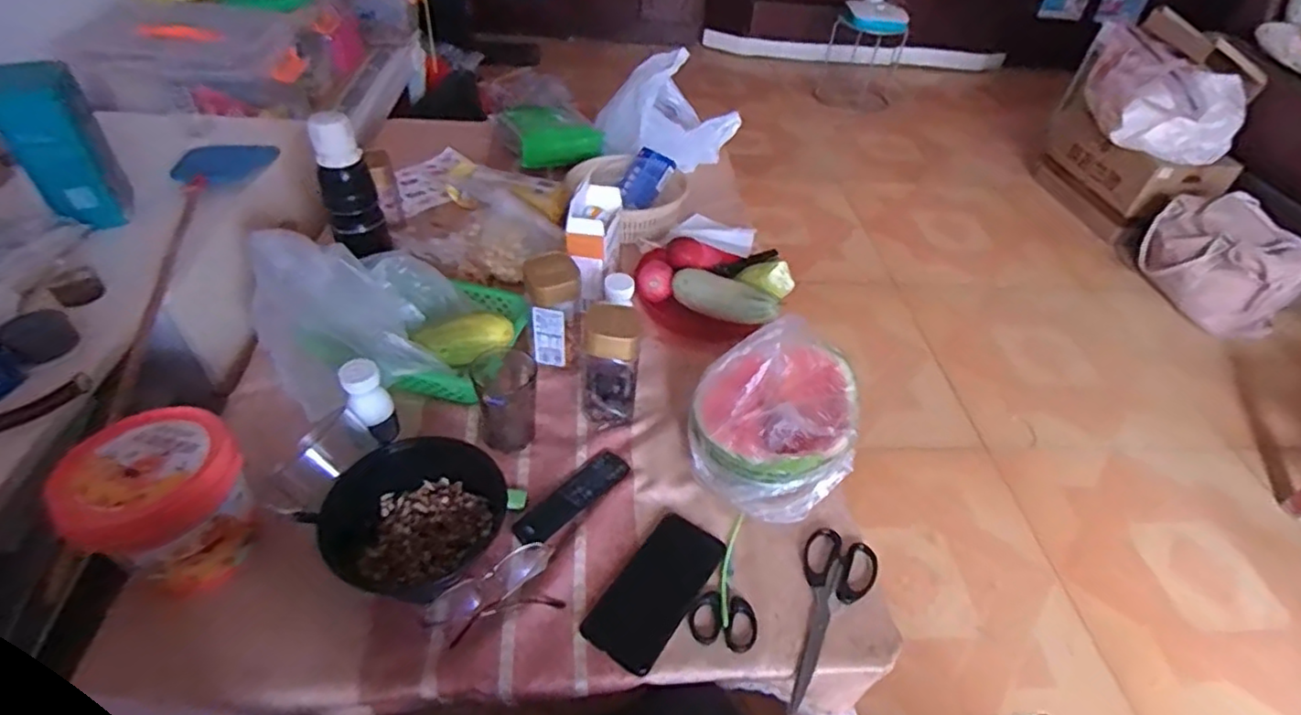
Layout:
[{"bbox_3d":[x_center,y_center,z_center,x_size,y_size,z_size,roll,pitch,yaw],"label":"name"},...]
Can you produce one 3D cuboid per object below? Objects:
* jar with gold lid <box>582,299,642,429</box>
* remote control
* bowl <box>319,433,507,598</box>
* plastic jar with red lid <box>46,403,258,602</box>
[{"bbox_3d":[-0.047,0.013,0.762,0.063,0.152,0.060,3,43,-3],"label":"jar with gold lid"},{"bbox_3d":[-0.086,0.152,0.699,0.042,0.018,0.151,35,51,27],"label":"remote control"},{"bbox_3d":[-0.232,0.155,0.634,0.174,0.061,0.146,-24,51,-27],"label":"bowl"},{"bbox_3d":[-0.450,0.135,0.593,0.131,0.113,0.134,3,43,-3],"label":"plastic jar with red lid"}]

